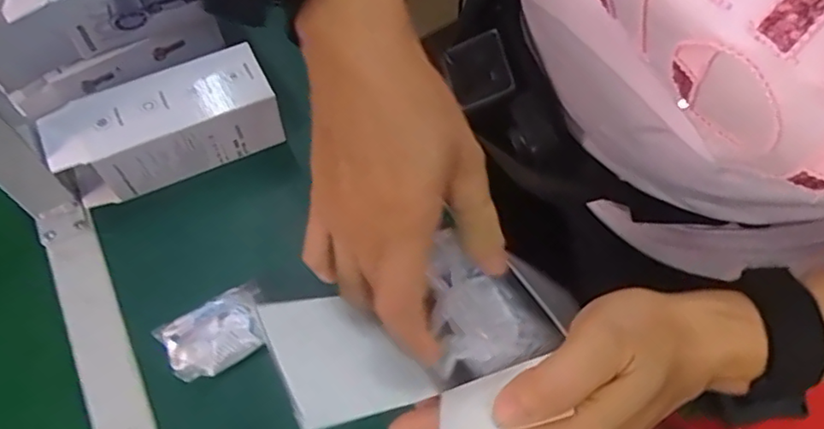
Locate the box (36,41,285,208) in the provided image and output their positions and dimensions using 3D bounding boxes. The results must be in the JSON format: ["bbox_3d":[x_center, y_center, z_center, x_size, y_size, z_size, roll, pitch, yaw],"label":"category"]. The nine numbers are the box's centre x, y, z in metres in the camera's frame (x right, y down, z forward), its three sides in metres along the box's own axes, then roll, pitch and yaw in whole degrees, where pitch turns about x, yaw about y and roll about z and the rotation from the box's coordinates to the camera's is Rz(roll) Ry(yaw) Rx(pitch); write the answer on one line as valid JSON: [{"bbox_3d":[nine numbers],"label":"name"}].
[{"bbox_3d":[-0.220,-0.075,0.540,0.186,0.089,0.066,-26,65,-15],"label":"box"}]

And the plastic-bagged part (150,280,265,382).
[{"bbox_3d":[-0.156,0.094,0.469,0.086,0.022,0.055,-30,74,-4],"label":"plastic-bagged part"}]

